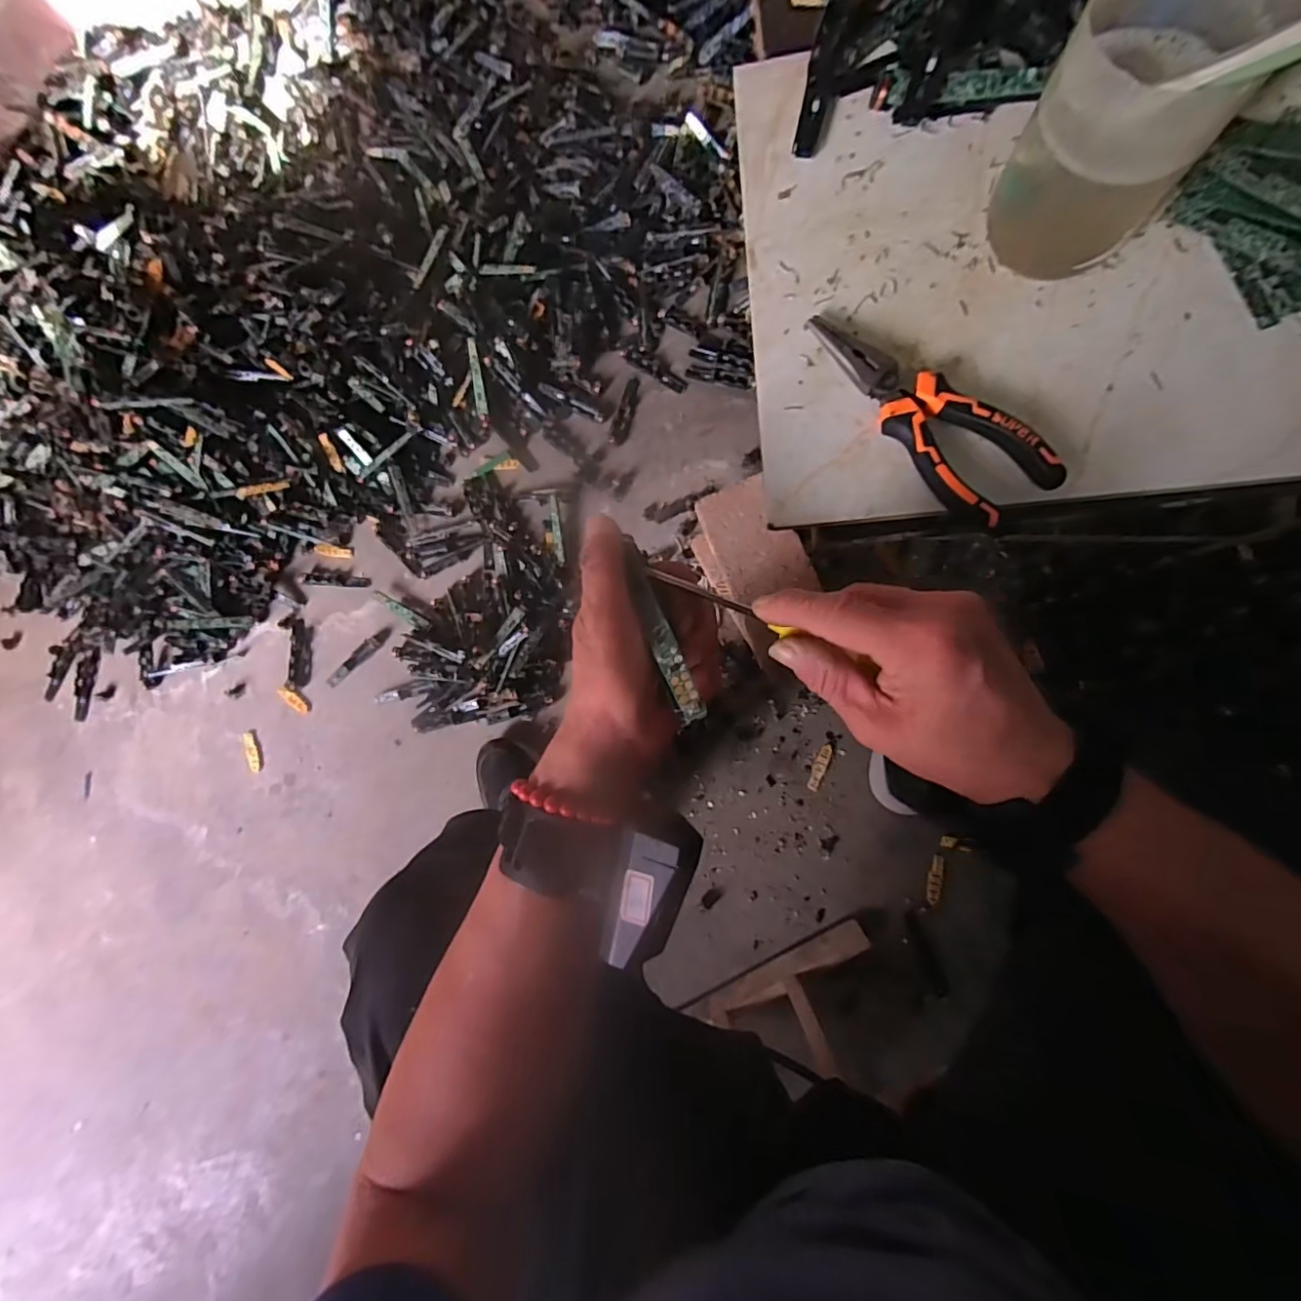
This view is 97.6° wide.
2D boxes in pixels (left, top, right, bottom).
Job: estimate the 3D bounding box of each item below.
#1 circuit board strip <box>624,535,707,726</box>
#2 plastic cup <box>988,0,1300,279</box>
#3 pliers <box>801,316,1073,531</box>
[{"bbox_3d":[0.005,-0.013,0.269,0.010,0.004,0.101,-21,65,5],"label":"circuit board strip"},{"bbox_3d":[0.218,-0.242,0.264,0.076,0.106,0.065,39,89,9],"label":"plastic cup"},{"bbox_3d":[0.148,-0.132,0.312,0.049,0.019,0.153,-44,81,0],"label":"pliers"}]

